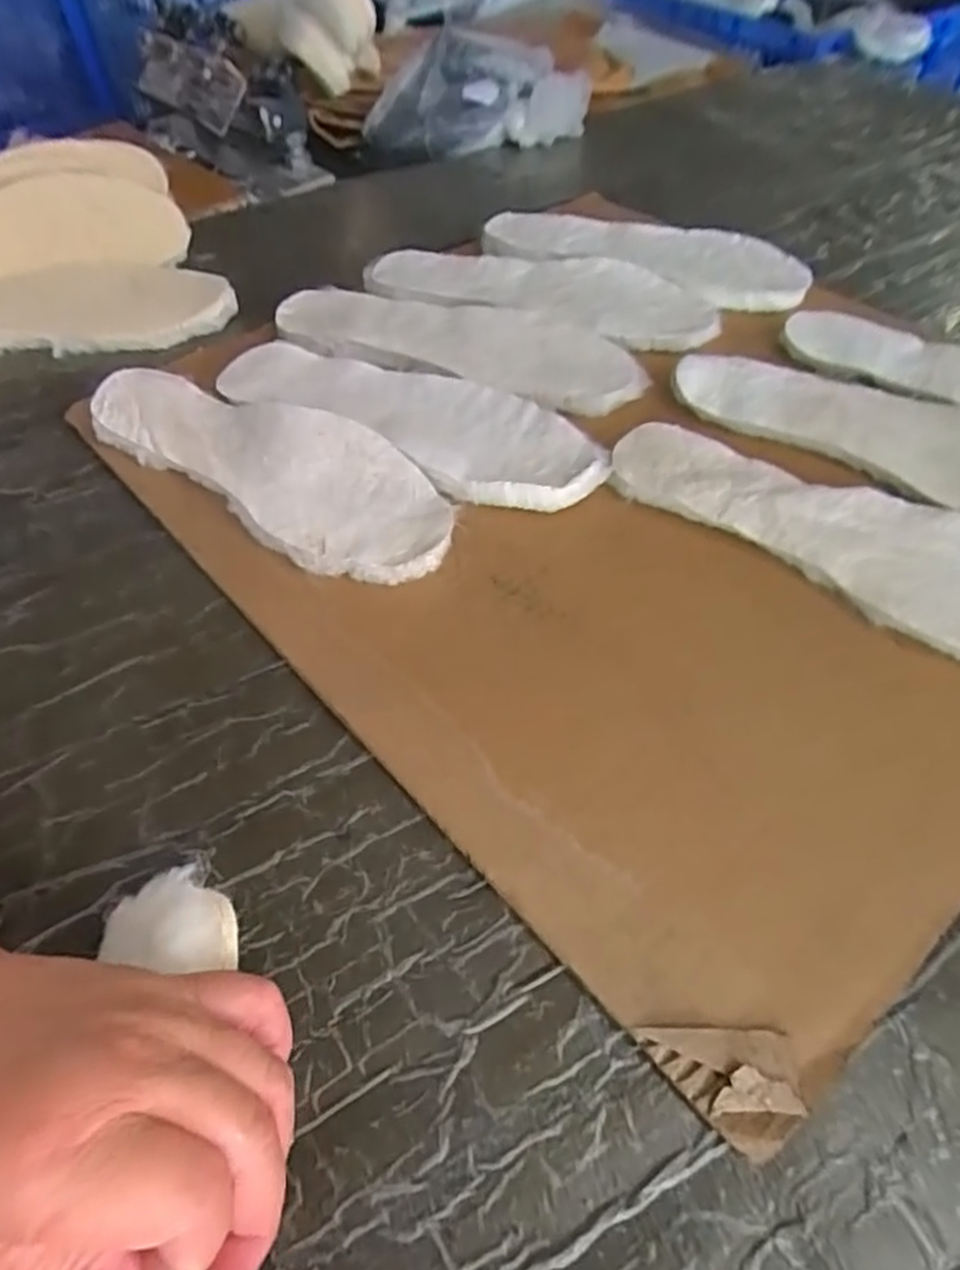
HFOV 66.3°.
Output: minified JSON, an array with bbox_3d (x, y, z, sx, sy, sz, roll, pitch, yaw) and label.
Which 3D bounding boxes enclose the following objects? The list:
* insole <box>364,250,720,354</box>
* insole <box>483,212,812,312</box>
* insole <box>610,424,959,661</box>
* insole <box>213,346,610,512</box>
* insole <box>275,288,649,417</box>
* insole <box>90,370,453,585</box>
[{"bbox_3d":[0.048,-0.284,0.603,0.288,0.012,0.099,15,54,15],"label":"insole"},{"bbox_3d":[0.139,-0.327,0.634,0.274,0.018,0.106,21,54,18],"label":"insole"},{"bbox_3d":[0.210,-0.059,0.424,0.276,0.014,0.091,31,59,25],"label":"insole"},{"bbox_3d":[-0.052,-0.153,0.500,0.289,0.015,0.096,24,56,21],"label":"insole"},{"bbox_3d":[-0.018,-0.225,0.552,0.285,0.009,0.102,17,54,16],"label":"insole"},{"bbox_3d":[-0.131,-0.109,0.468,0.266,0.026,0.093,29,58,24],"label":"insole"}]

